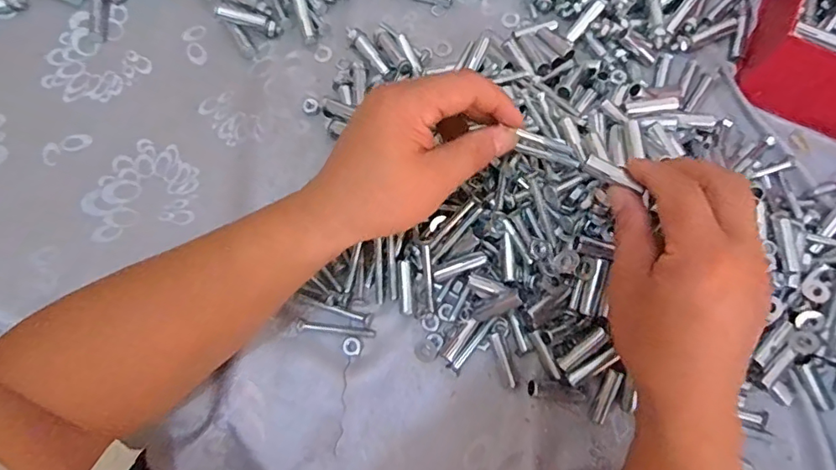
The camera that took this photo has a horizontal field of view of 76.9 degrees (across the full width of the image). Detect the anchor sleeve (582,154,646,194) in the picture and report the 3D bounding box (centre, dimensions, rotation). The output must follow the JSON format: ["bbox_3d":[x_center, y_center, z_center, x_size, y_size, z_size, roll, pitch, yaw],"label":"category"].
[{"bbox_3d":[0.120,-0.036,0.320,0.038,0.008,0.011,32,77,23],"label":"anchor sleeve"}]

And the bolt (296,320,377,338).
[{"bbox_3d":[-0.060,0.069,0.380,0.058,0.005,0.008,8,74,3],"label":"bolt"}]

